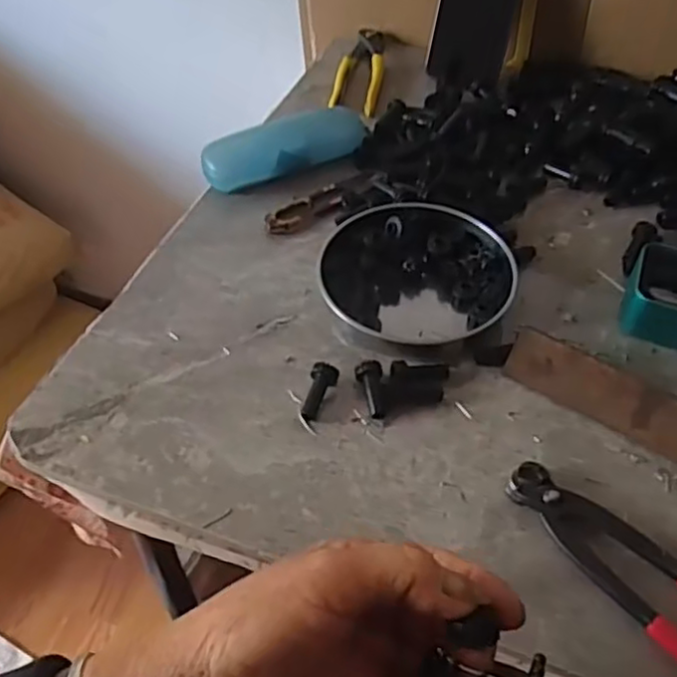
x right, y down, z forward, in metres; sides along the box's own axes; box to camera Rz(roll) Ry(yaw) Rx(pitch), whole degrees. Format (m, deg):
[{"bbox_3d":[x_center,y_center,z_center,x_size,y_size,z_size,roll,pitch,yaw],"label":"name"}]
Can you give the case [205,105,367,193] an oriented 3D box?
[{"bbox_3d":[-0.043,-0.166,0.595,0.150,0.046,0.032,-21,52,-18],"label":"case"}]

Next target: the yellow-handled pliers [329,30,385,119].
[{"bbox_3d":[0.024,-0.280,0.711,0.046,0.016,0.163,7,49,5],"label":"yellow-handled pliers"}]

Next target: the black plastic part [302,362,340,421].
[{"bbox_3d":[-0.012,0.034,0.435,0.017,0.012,0.038,11,50,9],"label":"black plastic part"}]

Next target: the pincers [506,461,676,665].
[{"bbox_3d":[0.175,0.129,0.351,0.058,0.019,0.192,-33,57,-26],"label":"pincers"}]

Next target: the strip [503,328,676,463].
[{"bbox_3d":[0.189,0.047,0.418,0.179,0.035,0.004,28,14,22],"label":"strip"}]

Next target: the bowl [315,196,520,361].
[{"bbox_3d":[0.058,-0.042,0.497,0.134,0.038,0.137,0,49,-1],"label":"bowl"}]

